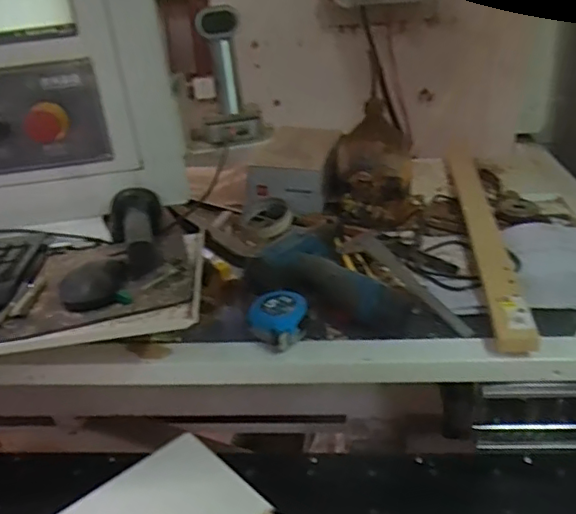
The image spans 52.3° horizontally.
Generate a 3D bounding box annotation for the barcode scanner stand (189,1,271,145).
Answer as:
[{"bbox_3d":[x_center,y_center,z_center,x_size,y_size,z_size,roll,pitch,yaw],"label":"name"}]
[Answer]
[{"bbox_3d":[-0.081,-0.236,0.781,0.099,0.165,0.099,-8,28,-6],"label":"barcode scanner stand"}]

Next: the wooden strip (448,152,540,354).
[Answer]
[{"bbox_3d":[0.291,-0.055,0.886,0.043,0.024,0.614,0,29,10],"label":"wooden strip"}]

